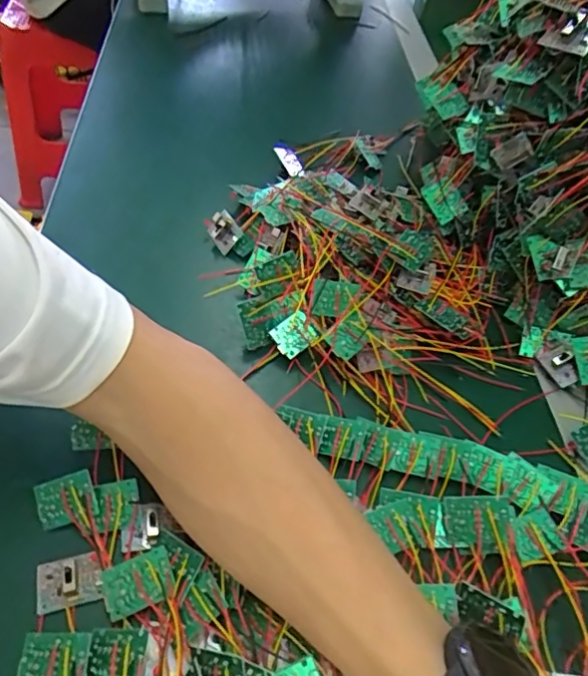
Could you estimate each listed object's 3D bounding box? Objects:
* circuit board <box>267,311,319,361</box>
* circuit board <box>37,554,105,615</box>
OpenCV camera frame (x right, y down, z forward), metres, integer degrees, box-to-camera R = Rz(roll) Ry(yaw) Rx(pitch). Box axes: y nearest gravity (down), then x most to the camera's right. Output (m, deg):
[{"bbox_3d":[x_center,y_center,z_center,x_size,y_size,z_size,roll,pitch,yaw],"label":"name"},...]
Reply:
[{"bbox_3d":[0.000,-0.001,0.410,0.029,0.004,0.027,-36,83,0],"label":"circuit board"},{"bbox_3d":[-0.121,0.130,0.298,0.035,0.009,0.025,-11,54,-5],"label":"circuit board"}]

